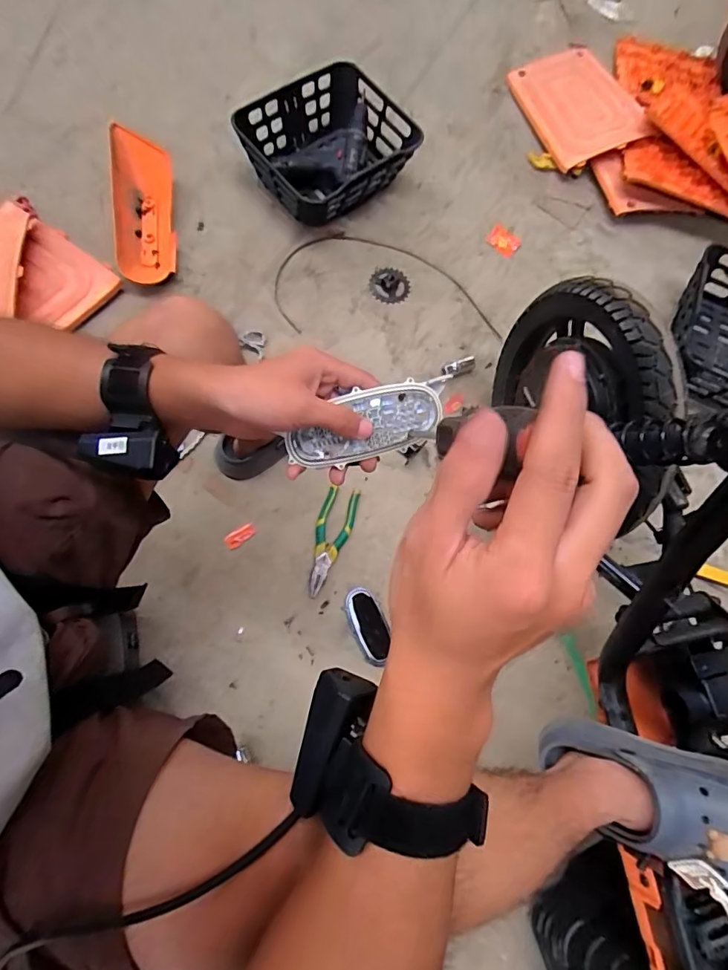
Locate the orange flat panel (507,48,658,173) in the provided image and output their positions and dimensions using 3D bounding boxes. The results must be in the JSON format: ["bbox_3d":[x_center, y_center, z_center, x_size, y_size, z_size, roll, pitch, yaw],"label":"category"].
[{"bbox_3d":[0.522,-0.919,1.174,0.245,0.030,0.305,-23,76,-1],"label":"orange flat panel"}]

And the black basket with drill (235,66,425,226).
[{"bbox_3d":[-0.066,-0.690,1.021,0.324,0.144,0.267,-34,82,-15],"label":"black basket with drill"}]

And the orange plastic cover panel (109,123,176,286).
[{"bbox_3d":[-0.443,-0.549,0.969,0.125,0.041,0.313,-8,86,-4],"label":"orange plastic cover panel"}]

